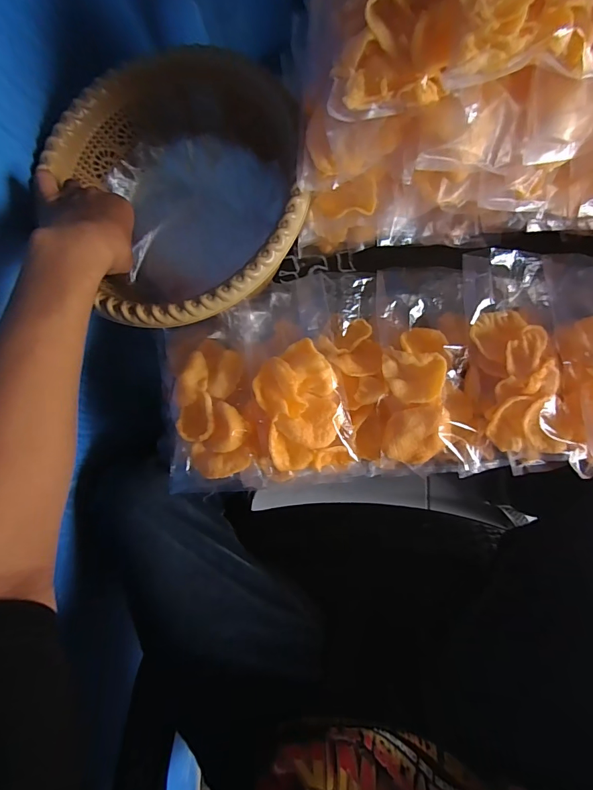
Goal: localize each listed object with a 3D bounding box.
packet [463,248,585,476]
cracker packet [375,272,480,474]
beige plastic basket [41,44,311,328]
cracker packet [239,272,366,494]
[{"bbox_3d":[0.209,-0.031,0.383,0.084,0.056,0.211,-8,84,6],"label":"packet"},{"bbox_3d":[0.124,-0.030,0.395,0.094,0.057,0.209,-3,84,7],"label":"cracker packet"},{"bbox_3d":[-0.110,-0.195,0.413,0.234,0.107,0.261,-25,82,4],"label":"beige plastic basket"},{"bbox_3d":[-0.005,-0.018,0.406,0.103,0.076,0.211,-11,84,6],"label":"cracker packet"}]

